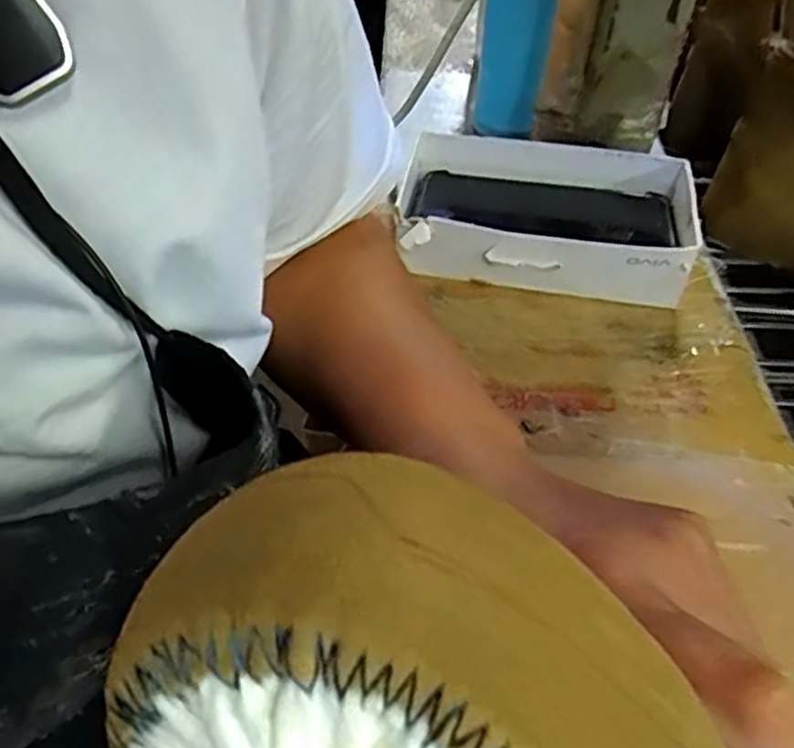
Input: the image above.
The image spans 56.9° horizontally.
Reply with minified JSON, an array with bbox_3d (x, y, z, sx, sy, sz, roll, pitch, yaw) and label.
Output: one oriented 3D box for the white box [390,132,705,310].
[{"bbox_3d":[0.097,-0.099,0.488,0.183,0.057,0.104,10,49,6],"label":"white box"}]

